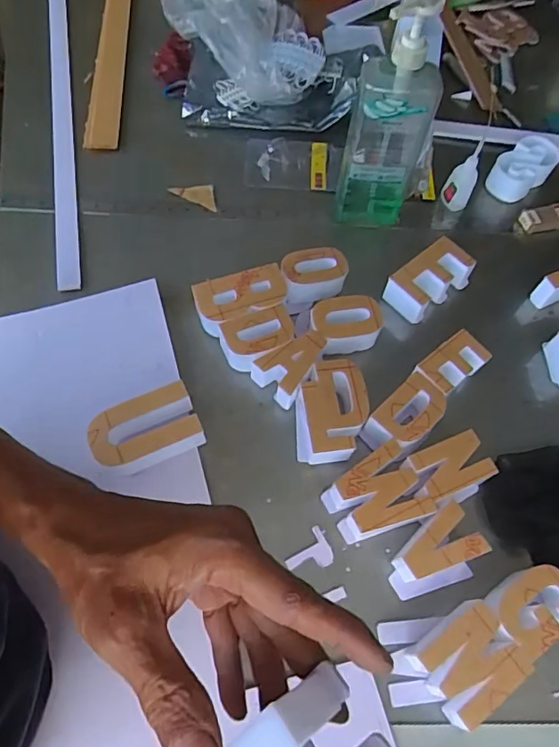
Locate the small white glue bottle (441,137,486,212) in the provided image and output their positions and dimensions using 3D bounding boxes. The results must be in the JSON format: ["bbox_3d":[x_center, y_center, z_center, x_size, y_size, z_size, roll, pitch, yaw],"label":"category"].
[{"bbox_3d":[0.260,-0.275,0.730,0.036,0.098,0.028,-4,64,-8],"label":"small white glue bottle"}]

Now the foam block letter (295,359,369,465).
[{"bbox_3d":[0.062,0.045,0.585,0.085,0.048,0.116,0,64,-3],"label":"foam block letter"}]

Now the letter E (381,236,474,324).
[{"bbox_3d":[0.194,-0.121,0.673,0.112,0.059,0.059,-37,71,-19],"label":"letter E"}]

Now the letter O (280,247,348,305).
[{"bbox_3d":[0.043,-0.123,0.667,0.085,0.049,0.060,-3,64,-7],"label":"letter O"}]

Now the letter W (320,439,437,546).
[{"bbox_3d":[0.101,0.132,0.546,0.090,0.045,0.079,-24,67,-14],"label":"letter W"}]

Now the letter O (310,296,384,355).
[{"bbox_3d":[0.080,-0.057,0.639,0.086,0.047,0.063,-12,66,-12],"label":"letter O"}]

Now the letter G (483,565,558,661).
[{"bbox_3d":[0.245,0.228,0.506,0.083,0.045,0.057,-28,68,-16],"label":"letter G"}]

